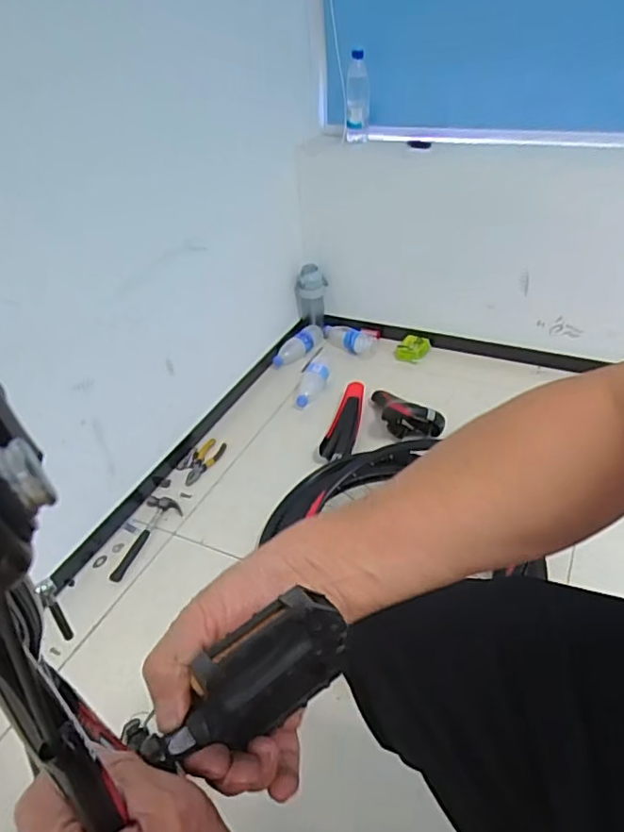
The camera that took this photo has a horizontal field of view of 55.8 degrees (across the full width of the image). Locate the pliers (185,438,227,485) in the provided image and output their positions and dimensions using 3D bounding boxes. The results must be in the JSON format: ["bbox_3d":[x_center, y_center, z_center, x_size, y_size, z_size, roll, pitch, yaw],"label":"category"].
[{"bbox_3d":[-0.277,0.114,1.497,0.062,0.027,0.165,12,39,21],"label":"pliers"}]

